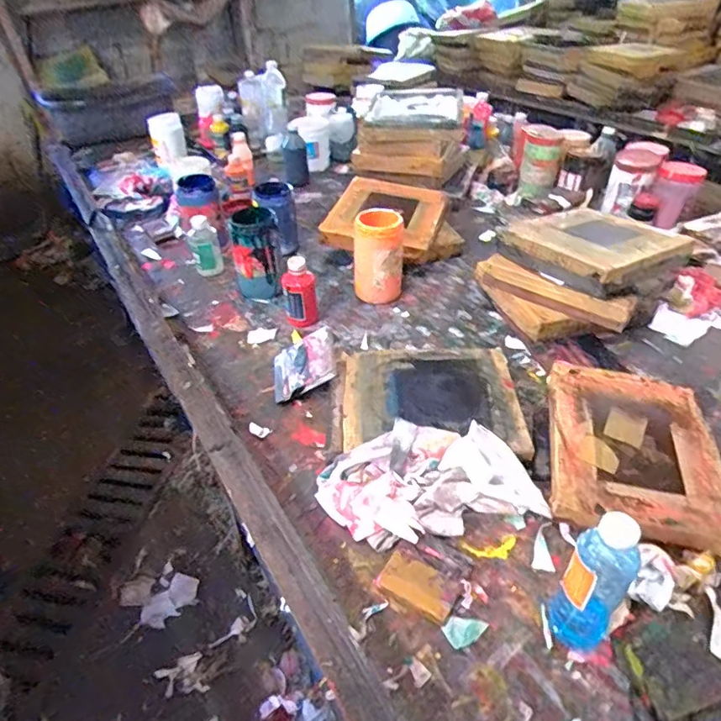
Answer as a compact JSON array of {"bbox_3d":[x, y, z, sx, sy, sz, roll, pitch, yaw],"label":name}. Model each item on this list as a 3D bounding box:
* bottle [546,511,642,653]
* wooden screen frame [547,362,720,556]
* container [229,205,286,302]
[{"bbox_3d":[0.231,0.222,0.518,0.061,0.182,0.054,30,50,33],"label":"bottle"},{"bbox_3d":[0.369,0.113,0.719,0.208,0.027,0.286,9,41,10],"label":"wooden screen frame"},{"bbox_3d":[-0.209,-0.210,1.067,0.094,0.156,0.087,-7,40,-5],"label":"container"}]

